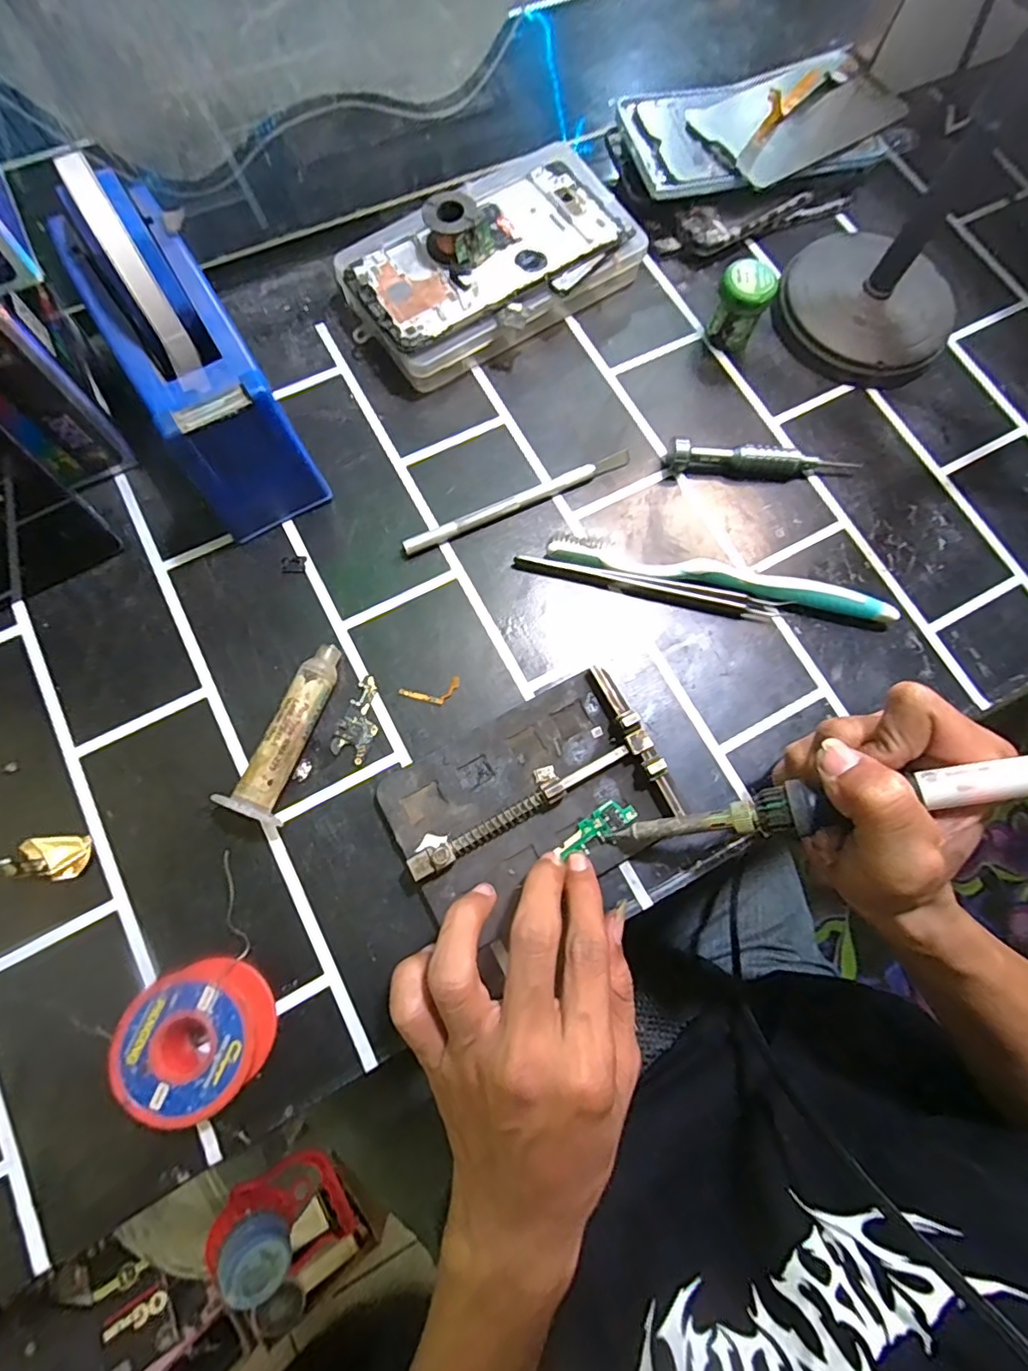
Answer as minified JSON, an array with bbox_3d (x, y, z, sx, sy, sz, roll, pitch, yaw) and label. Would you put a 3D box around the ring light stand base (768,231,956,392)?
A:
[{"bbox_3d":[0.218,-0.234,0.354,0.102,0.029,0.098,37,76,7],"label":"ring light stand base"}]

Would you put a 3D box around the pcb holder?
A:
[{"bbox_3d":[0.008,0.054,0.268,0.123,0.020,0.086,-28,78,-9],"label":"pcb holder"}]

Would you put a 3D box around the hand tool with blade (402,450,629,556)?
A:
[{"bbox_3d":[0.003,-0.103,0.319,0.138,0.007,0.009,-25,77,-9],"label":"hand tool with blade"}]

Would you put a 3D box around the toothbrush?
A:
[{"bbox_3d":[0.111,-0.061,0.308,0.184,0.012,0.022,11,75,0],"label":"toothbrush"}]

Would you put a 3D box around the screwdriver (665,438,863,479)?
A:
[{"bbox_3d":[0.143,-0.128,0.327,0.108,0.017,0.012,2,75,-2],"label":"screwdriver"}]

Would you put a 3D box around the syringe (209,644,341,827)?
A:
[{"bbox_3d":[-0.104,0.022,0.273,0.025,0.020,0.086,24,75,4],"label":"syringe"}]

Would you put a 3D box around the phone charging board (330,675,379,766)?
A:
[{"bbox_3d":[-0.076,0.016,0.285,0.018,0.004,0.042,21,75,3],"label":"phone charging board"}]

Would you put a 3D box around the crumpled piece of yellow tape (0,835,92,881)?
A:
[{"bbox_3d":[-0.213,0.079,0.260,0.032,0.010,0.019,-1,75,-3],"label":"crumpled piece of yellow tape"}]

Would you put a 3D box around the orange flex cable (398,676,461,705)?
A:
[{"bbox_3d":[-0.042,0.004,0.290,0.031,0.004,0.013,-13,73,-6],"label":"orange flex cable"}]

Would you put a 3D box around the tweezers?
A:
[{"bbox_3d":[0.074,-0.052,0.307,0.144,0.007,0.012,10,75,0],"label":"tweezers"}]

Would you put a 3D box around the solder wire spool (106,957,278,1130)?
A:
[{"bbox_3d":[-0.130,0.145,0.234,0.051,0.028,0.053,1,75,-2],"label":"solder wire spool"}]

